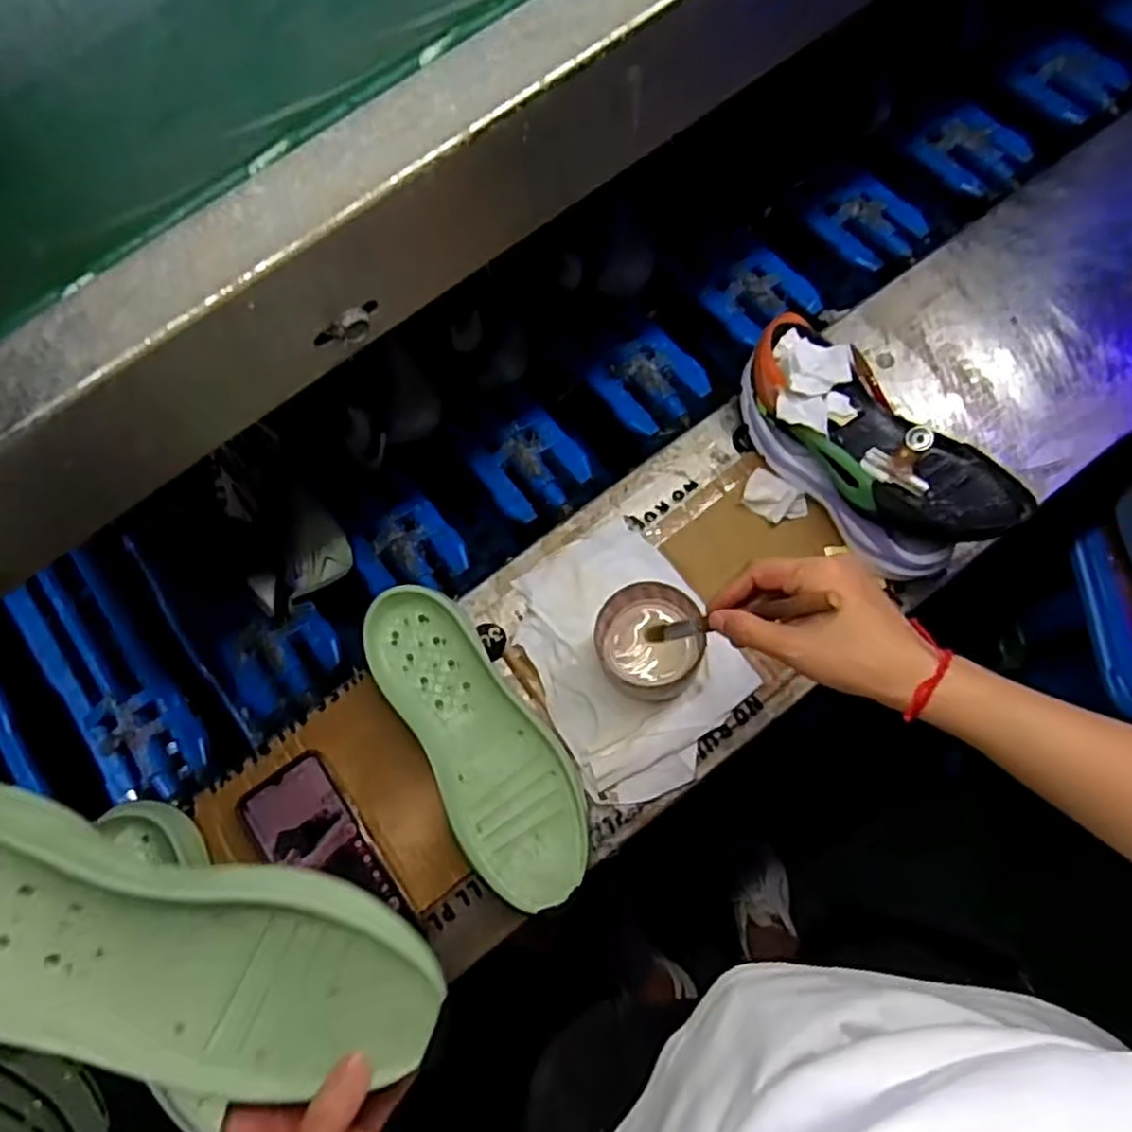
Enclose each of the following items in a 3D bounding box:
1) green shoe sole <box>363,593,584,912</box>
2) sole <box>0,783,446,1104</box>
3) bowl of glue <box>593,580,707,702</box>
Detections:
[{"bbox_3d":[-0.065,0.131,0.587,0.094,0.041,0.255,-30,77,-4],"label":"green shoe sole"},{"bbox_3d":[-0.180,0.171,0.329,0.246,0.037,0.096,23,74,-12],"label":"sole"},{"bbox_3d":[0.064,0.059,0.586,0.080,0.060,0.084,-13,77,0],"label":"bowl of glue"}]

